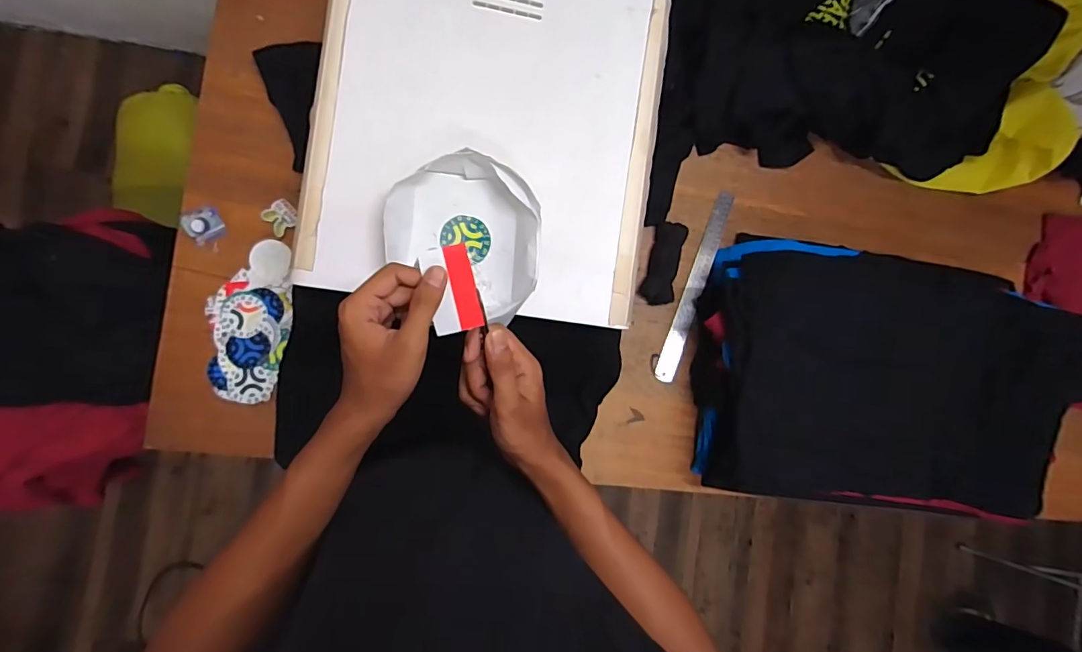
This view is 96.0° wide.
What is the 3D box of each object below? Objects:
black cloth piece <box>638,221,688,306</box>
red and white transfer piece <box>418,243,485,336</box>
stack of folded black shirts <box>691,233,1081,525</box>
[{"bbox_3d":[0.193,-0.097,0.761,0.045,0.026,0.127,16,85,-8],"label":"black cloth piece"},{"bbox_3d":[-0.072,-0.029,0.397,0.041,0.005,0.069,-10,102,-10],"label":"red and white transfer piece"},{"bbox_3d":[0.495,0.077,0.725,0.503,0.177,0.370,9,86,-9],"label":"stack of folded black shirts"}]

